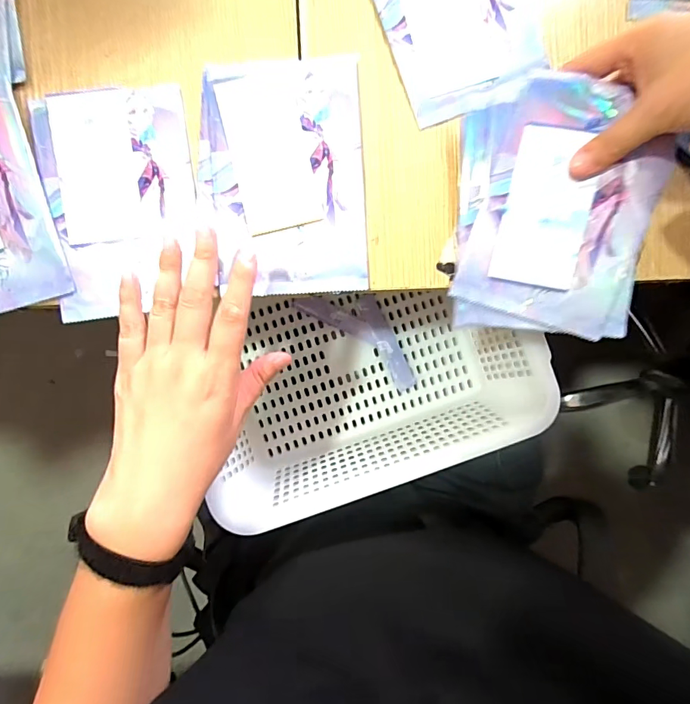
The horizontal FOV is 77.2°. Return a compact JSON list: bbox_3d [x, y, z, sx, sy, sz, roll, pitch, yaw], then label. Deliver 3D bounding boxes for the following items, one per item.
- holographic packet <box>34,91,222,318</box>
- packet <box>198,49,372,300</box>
[{"bbox_3d":[-0.178,-0.121,0.347,0.115,0.008,0.174,-8,91,-2],"label":"holographic packet"},{"bbox_3d":[-0.050,-0.140,0.347,0.129,0.010,0.183,-3,91,-2],"label":"packet"}]

